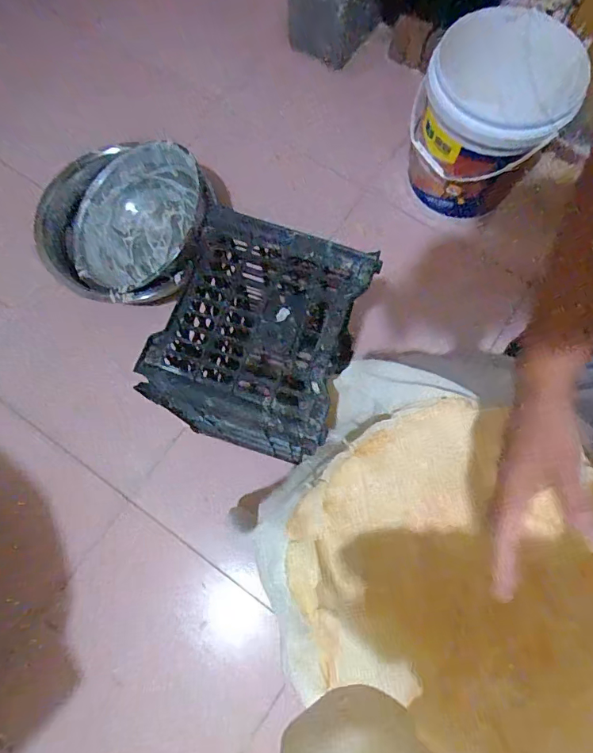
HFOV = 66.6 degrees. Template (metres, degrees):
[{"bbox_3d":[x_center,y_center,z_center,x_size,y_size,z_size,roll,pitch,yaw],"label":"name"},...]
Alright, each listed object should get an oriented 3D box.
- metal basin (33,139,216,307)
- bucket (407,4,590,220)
[{"bbox_3d":[-0.404,-0.351,1.099,0.345,0.207,0.378,0,74,0],"label":"metal basin"},{"bbox_3d":[0.452,-0.616,1.097,0.325,0.346,0.365,32,77,9],"label":"bucket"}]

